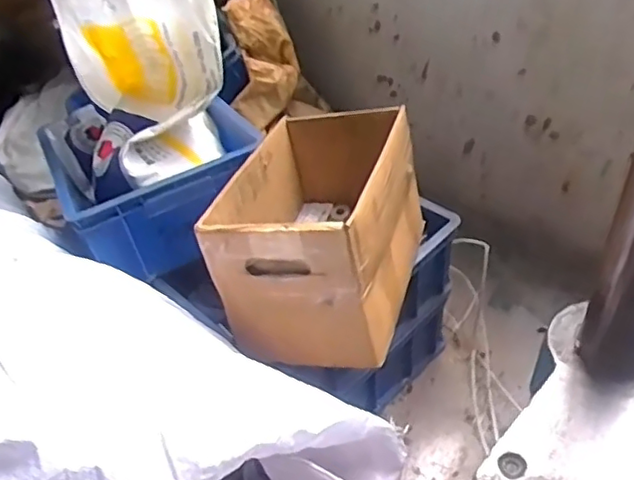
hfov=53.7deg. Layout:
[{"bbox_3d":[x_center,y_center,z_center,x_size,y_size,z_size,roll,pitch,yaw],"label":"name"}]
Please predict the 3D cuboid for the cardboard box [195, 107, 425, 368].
[{"bbox_3d":[0.015,-0.036,0.829,0.217,0.199,0.341,8,43,15],"label":"cardboard box"}]

